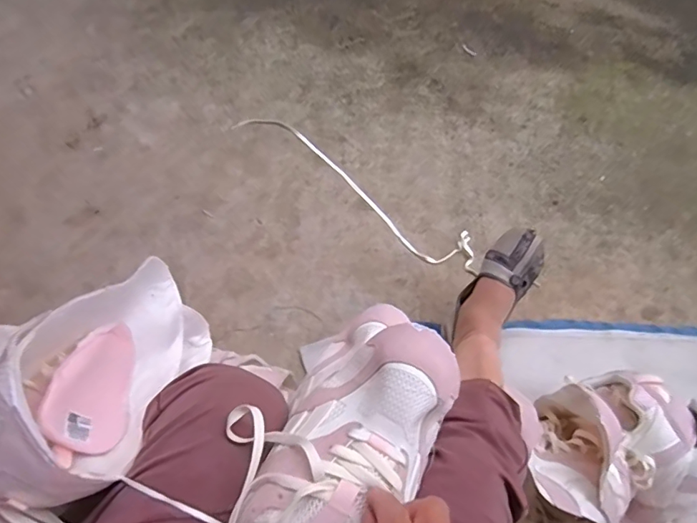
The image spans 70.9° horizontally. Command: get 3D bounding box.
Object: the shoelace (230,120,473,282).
[{"bbox_3d":[0.009,-0.148,0.981,0.588,0.021,0.094,34,74,17],"label":"shoelace"}]

